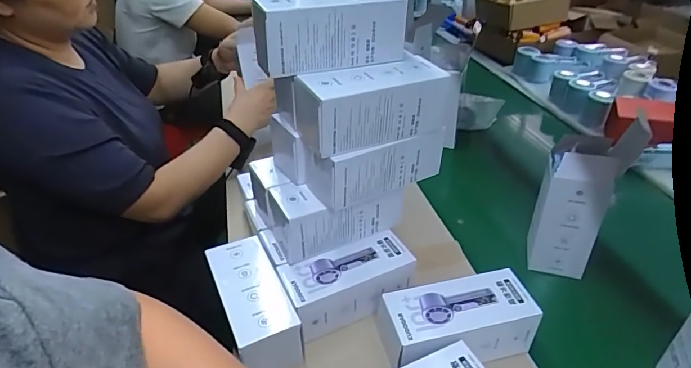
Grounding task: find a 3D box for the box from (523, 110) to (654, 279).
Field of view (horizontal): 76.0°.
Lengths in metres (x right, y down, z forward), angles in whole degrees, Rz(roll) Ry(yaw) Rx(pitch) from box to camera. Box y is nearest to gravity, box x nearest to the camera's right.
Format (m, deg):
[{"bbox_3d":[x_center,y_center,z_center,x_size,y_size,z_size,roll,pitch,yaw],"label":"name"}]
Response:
[{"bbox_3d":[0.301,0.021,0.585,0.100,0.230,0.065,15,38,21],"label":"box"}]

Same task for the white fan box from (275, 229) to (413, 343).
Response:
[{"bbox_3d":[0.005,0.129,0.565,0.159,0.067,0.071,-16,38,-20],"label":"white fan box"}]

